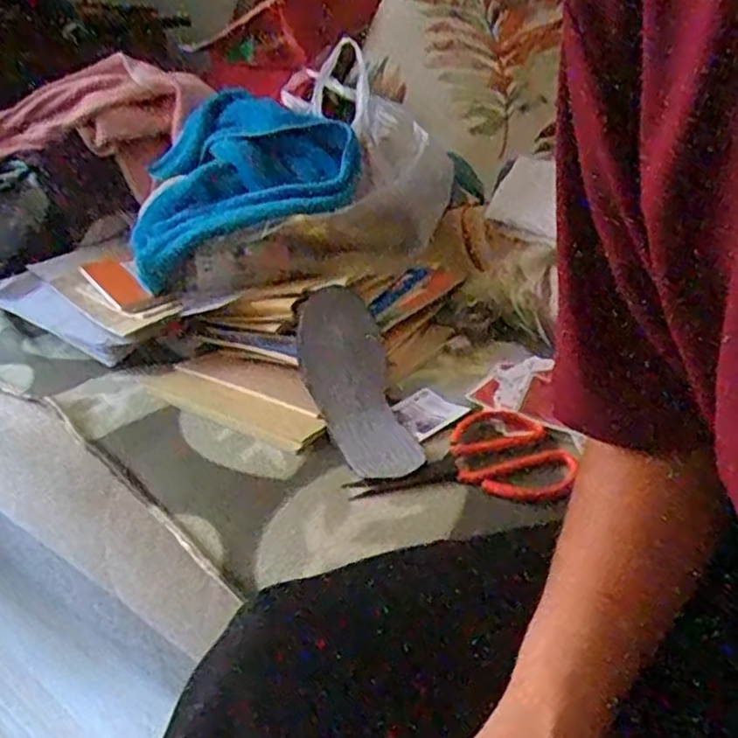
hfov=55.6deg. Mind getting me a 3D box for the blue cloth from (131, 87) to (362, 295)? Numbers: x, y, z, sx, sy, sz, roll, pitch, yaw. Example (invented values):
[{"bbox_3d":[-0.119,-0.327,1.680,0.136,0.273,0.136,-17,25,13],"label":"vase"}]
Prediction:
[{"bbox_3d":[-0.157,-0.229,0.787,0.265,0.043,0.252,-26,54,-11],"label":"blue cloth"}]

